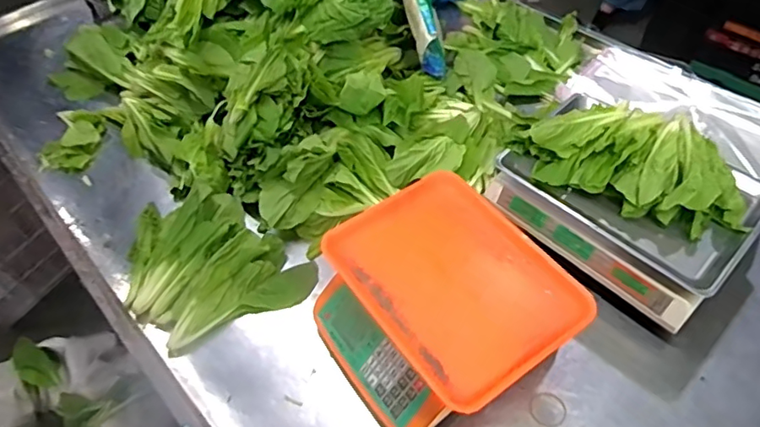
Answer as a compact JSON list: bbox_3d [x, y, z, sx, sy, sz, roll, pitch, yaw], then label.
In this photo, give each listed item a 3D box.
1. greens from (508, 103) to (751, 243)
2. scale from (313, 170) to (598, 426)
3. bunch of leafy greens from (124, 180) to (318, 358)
[{"bbox_3d":[0.364,-0.090,0.788,0.308,0.062,0.180,22,56,19],"label":"greens"},{"bbox_3d":[0.077,0.122,0.730,0.277,0.120,0.291,-29,56,-19],"label":"scale"},{"bbox_3d":[-0.266,0.080,0.829,0.269,0.045,0.223,35,61,27],"label":"bunch of leafy greens"}]

